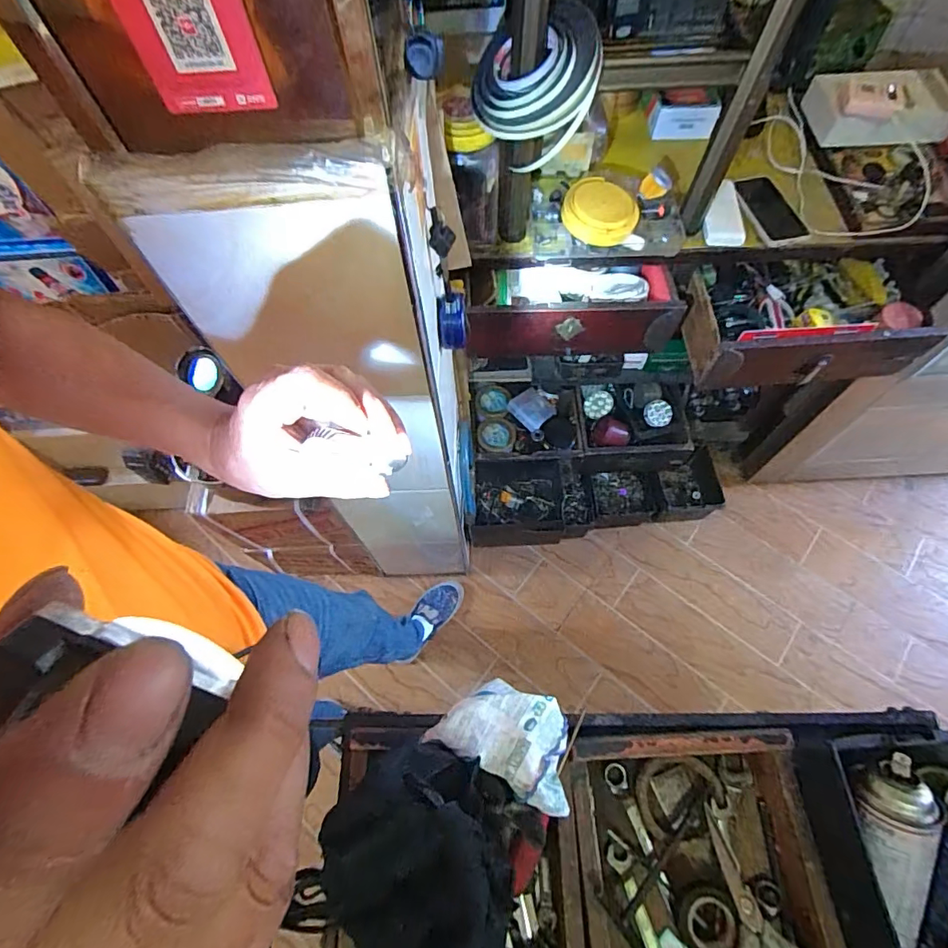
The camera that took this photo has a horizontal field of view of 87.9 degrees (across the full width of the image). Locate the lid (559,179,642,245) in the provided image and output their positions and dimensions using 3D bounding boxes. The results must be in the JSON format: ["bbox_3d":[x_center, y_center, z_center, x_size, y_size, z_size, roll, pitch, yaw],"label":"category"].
[{"bbox_3d":[0.211,-0.439,0.820,0.121,0.038,0.116,-1,64,2],"label":"lid"}]

